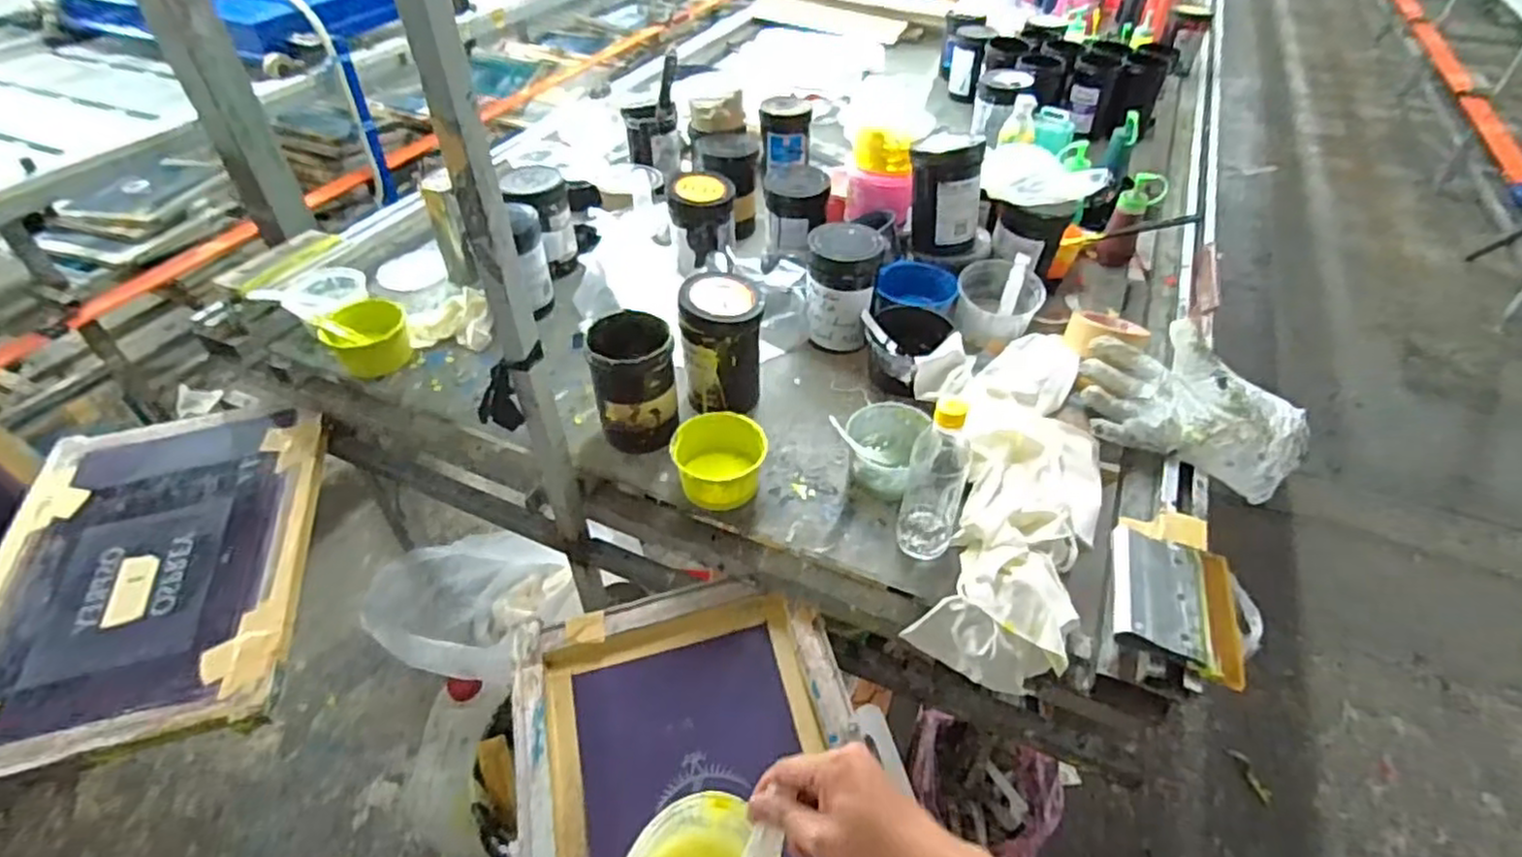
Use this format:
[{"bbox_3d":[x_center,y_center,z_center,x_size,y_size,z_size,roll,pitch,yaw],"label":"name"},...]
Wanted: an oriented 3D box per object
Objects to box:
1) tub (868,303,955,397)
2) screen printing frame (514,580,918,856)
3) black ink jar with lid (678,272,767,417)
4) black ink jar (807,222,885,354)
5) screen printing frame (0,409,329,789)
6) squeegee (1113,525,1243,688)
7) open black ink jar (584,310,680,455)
[{"bbox_3d":[0.206,-0.118,1.050,0.113,0.073,0.126,30,53,28],"label":"tub"},{"bbox_3d":[-0.059,0.395,0.774,0.397,0.062,0.491,-13,47,-7],"label":"screen printing frame"},{"bbox_3d":[-0.050,-0.112,0.982,0.113,0.172,0.097,-8,46,-7],"label":"black ink jar with lid"},{"bbox_3d":[0.122,-0.206,1.081,0.104,0.169,0.114,-1,45,1],"label":"black ink jar"},{"bbox_3d":[-0.840,0.185,0.979,0.417,0.034,0.549,-15,47,-6],"label":"screen printing frame"},{"bbox_3d":[0.431,0.173,0.753,0.122,0.042,0.171,13,47,14],"label":"squeegee"},{"bbox_3d":[-0.161,-0.057,0.935,0.104,0.154,0.111,-1,45,1],"label":"open black ink jar"}]

